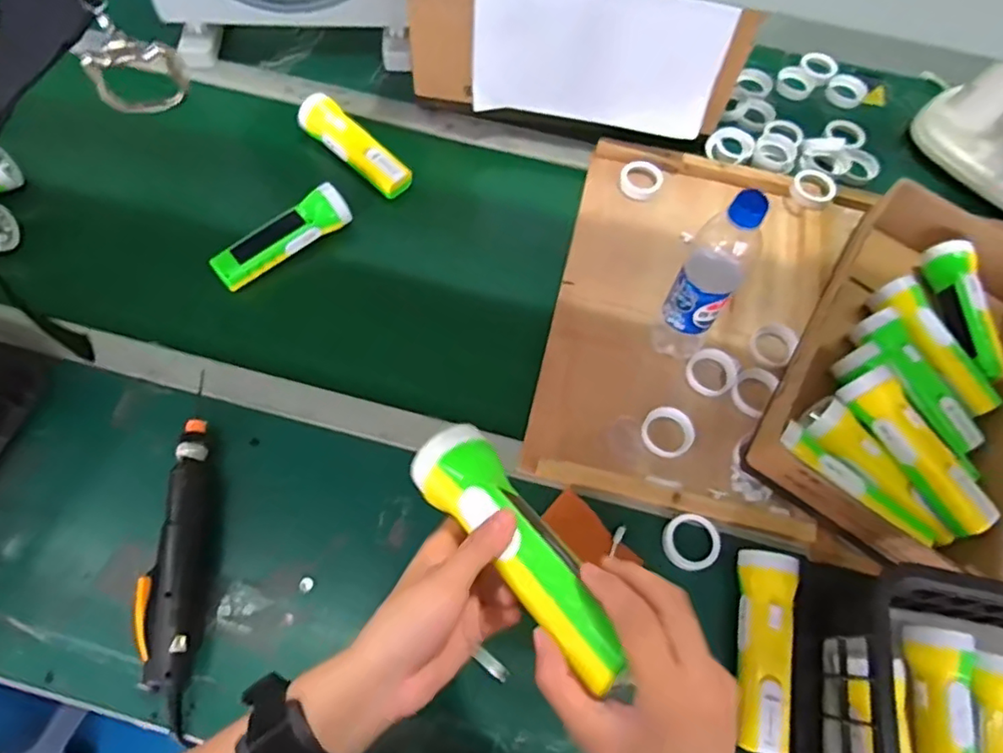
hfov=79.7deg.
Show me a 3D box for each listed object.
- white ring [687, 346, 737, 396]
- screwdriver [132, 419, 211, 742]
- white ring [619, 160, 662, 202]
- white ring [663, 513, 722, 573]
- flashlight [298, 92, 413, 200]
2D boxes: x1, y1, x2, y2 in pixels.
[{"bbox_3d":[0.237,-0.006,0.676,0.053,0.013,0.055,1,65,-2],"label":"white ring"},{"bbox_3d":[-0.302,0.164,0.565,0.051,0.042,0.257,-3,65,-4],"label":"screwdriver"},{"bbox_3d":[0.182,-0.257,0.786,0.053,0.017,0.051,1,65,-2],"label":"white ring"},{"bbox_3d":[0.190,0.165,0.597,0.054,0.012,0.055,1,65,-2],"label":"white ring"},{"bbox_3d":[-0.191,-0.299,0.785,0.165,0.051,0.047,39,69,15],"label":"flashlight"}]

